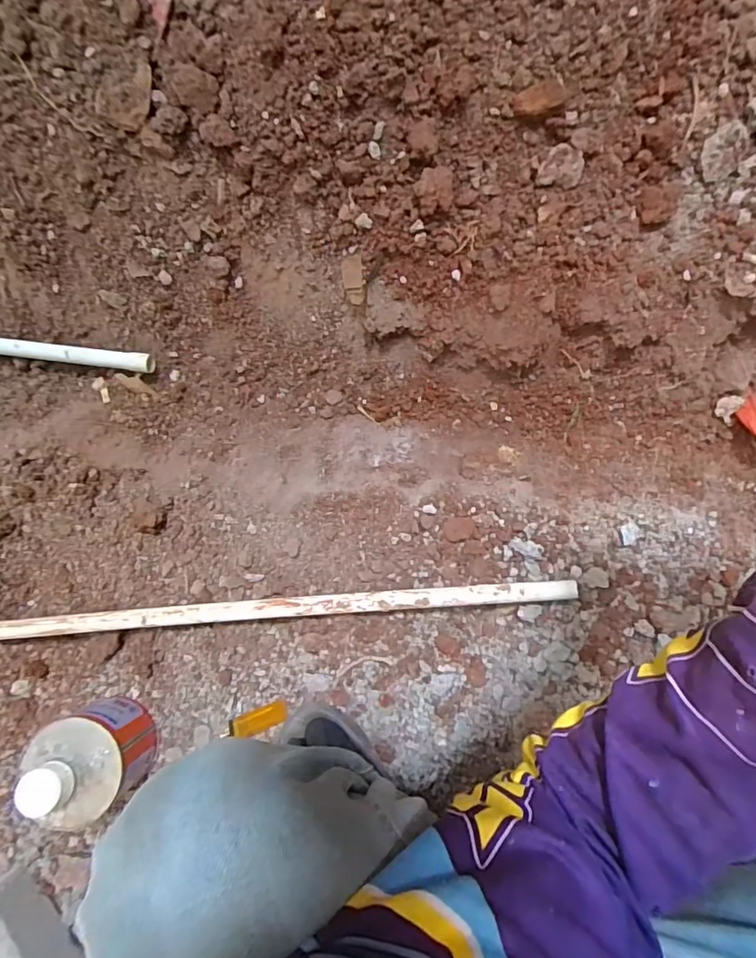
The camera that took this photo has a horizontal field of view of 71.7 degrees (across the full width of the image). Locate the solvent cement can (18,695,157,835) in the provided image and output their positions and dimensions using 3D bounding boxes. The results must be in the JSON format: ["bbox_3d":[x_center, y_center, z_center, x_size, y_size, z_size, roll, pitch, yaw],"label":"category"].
[{"bbox_3d":[-0.292,0.285,0.533,0.086,0.103,0.098,-37,85,-4],"label":"solvent cement can"}]

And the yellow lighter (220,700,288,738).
[{"bbox_3d":[-0.137,0.271,0.582,0.076,0.008,0.023,-19,84,-2],"label":"yellow lighter"}]

